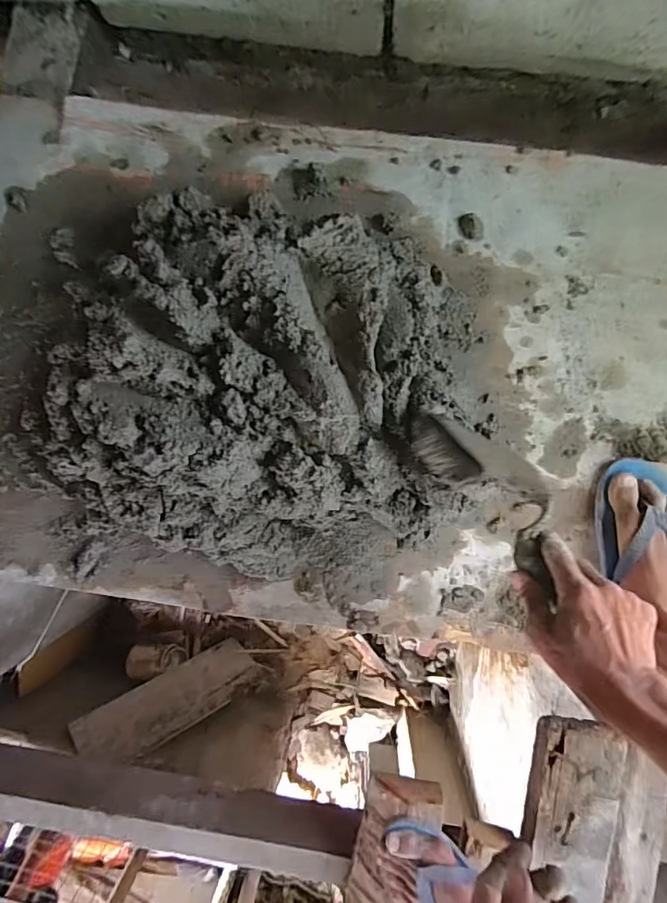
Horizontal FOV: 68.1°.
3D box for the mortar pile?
[{"bbox_3d":[-0.097,-0.075,0.566,0.498,0.125,0.443,7,95,3],"label":"mortar pile"}]

